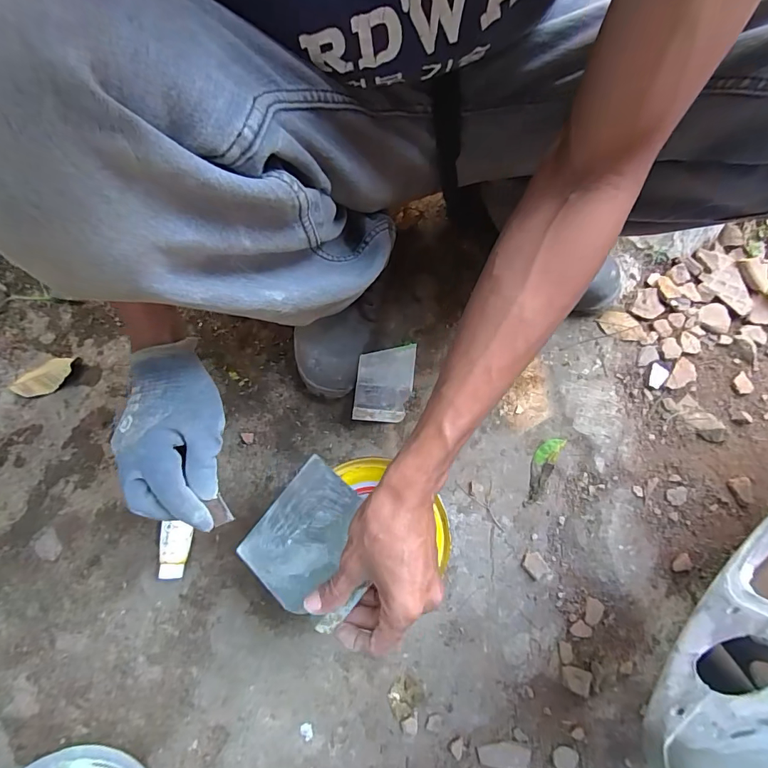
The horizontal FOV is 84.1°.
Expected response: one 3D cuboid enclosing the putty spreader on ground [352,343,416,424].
[{"bbox_3d":[0.002,-0.004,0.581,0.088,0.005,0.108,9,85,-32],"label":"putty spreader on ground"}]

